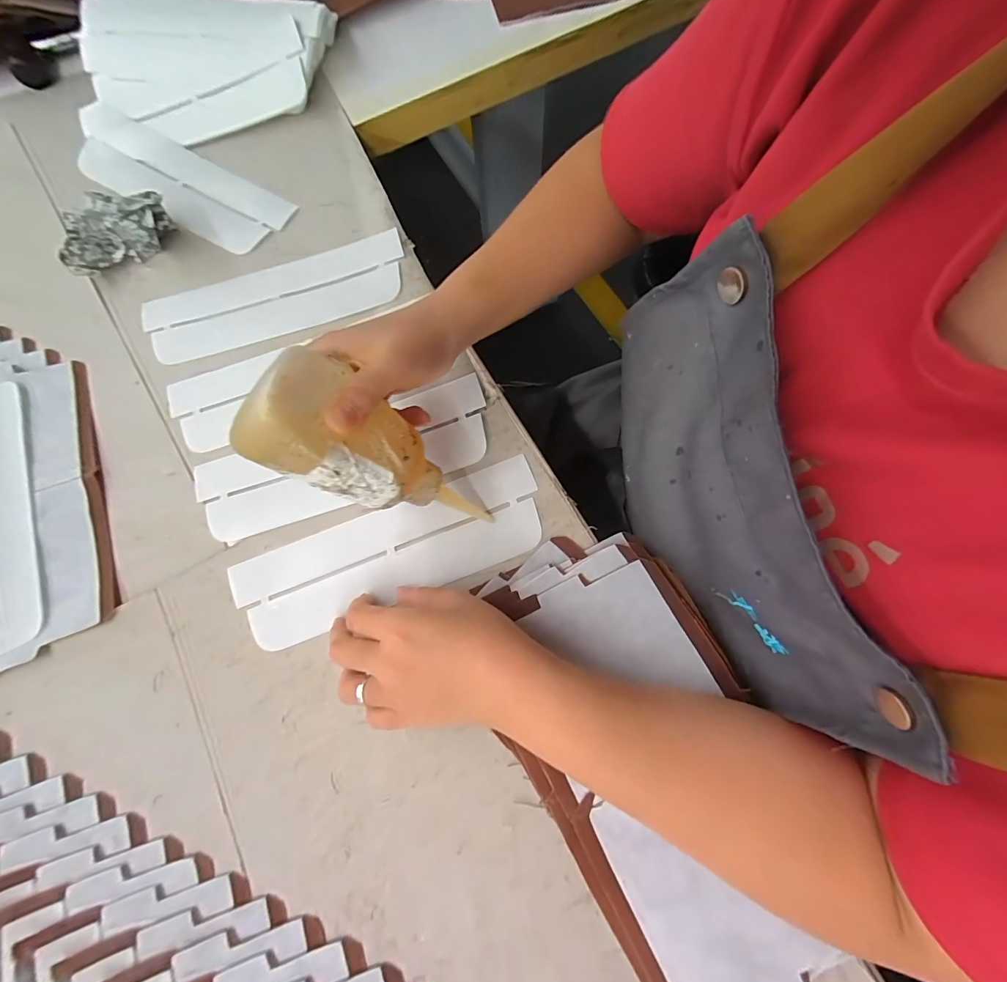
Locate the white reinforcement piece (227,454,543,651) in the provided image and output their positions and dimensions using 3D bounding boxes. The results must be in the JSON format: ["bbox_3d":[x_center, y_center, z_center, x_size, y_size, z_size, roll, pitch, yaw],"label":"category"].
[{"bbox_3d":[-0.080,0.044,0.309,0.222,0.004,0.069,-20,75,-2],"label":"white reinforcement piece"}]

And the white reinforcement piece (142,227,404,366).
[{"bbox_3d":[-0.195,-0.166,0.370,0.222,0.008,0.070,-17,80,0],"label":"white reinforcement piece"}]

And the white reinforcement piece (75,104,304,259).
[{"bbox_3d":[-0.309,-0.291,0.398,0.234,0.013,0.069,30,77,9],"label":"white reinforcement piece"}]

